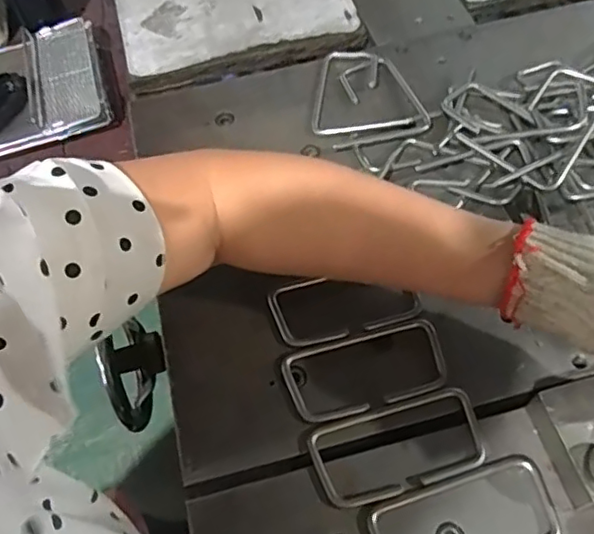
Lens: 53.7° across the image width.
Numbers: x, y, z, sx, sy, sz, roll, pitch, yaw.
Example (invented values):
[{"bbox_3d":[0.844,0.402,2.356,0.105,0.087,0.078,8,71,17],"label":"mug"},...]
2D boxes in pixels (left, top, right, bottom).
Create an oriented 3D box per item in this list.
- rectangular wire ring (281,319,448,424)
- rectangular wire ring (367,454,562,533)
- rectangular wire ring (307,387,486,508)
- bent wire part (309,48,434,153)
[{"bbox_3d":[0.046,0.069,0.389,0.106,0.004,0.050,-16,58,-4],"label":"rectangular wire ring"},{"bbox_3d":[0.098,0.148,0.337,0.106,0.007,0.051,-17,59,-9],"label":"rectangular wire ring"},{"bbox_3d":[0.062,0.111,0.362,0.104,0.006,0.052,-15,58,-8],"label":"rectangular wire ring"},{"bbox_3d":[0.060,-0.156,0.520,0.096,0.016,0.122,-6,58,-2],"label":"bent wire part"}]

